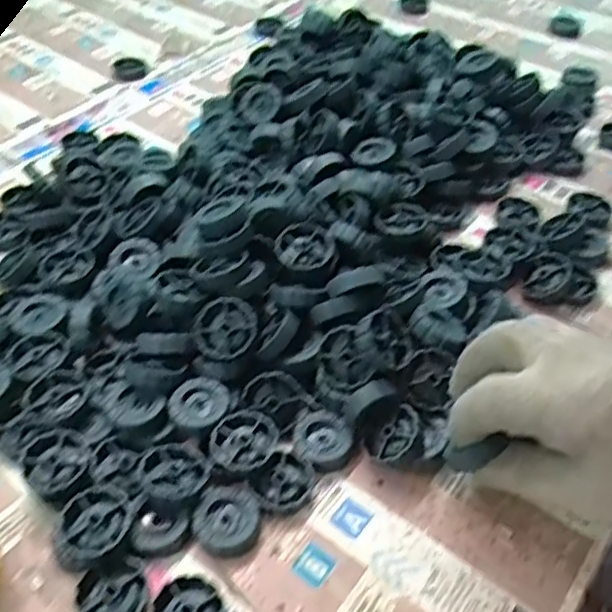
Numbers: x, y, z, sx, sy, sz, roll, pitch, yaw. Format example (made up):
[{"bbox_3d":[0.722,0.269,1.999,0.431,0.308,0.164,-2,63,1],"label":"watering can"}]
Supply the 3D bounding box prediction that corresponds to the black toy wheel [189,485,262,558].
[{"bbox_3d":[-0.046,0.124,0.381,0.039,0.009,0.039,0,48,0],"label":"black toy wheel"}]

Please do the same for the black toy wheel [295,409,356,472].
[{"bbox_3d":[0.010,0.085,0.417,0.034,0.012,0.040,-26,53,-22],"label":"black toy wheel"}]

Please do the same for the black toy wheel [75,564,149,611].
[{"bbox_3d":[-0.104,0.157,0.351,0.035,0.012,0.031,11,49,10],"label":"black toy wheel"}]

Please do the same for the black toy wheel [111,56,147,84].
[{"bbox_3d":[-0.201,-0.268,0.740,0.038,0.016,0.038,-1,48,1],"label":"black toy wheel"}]

